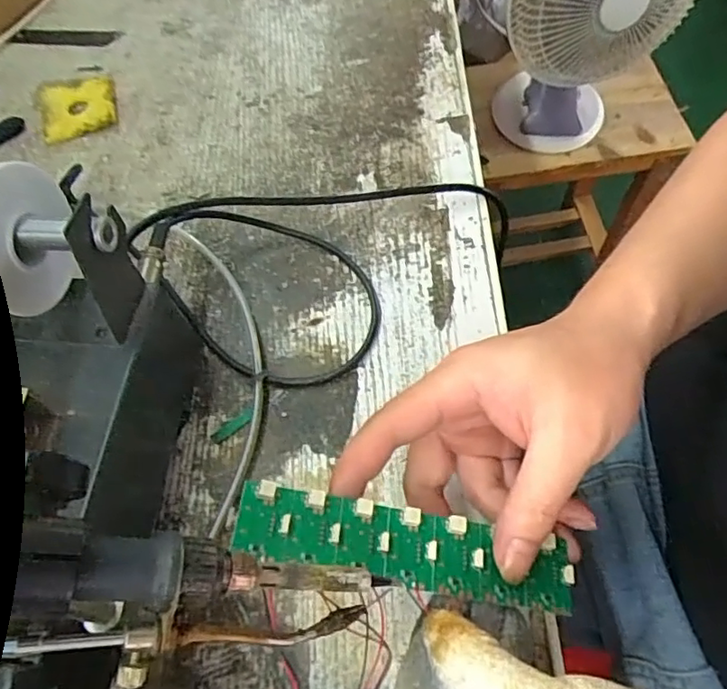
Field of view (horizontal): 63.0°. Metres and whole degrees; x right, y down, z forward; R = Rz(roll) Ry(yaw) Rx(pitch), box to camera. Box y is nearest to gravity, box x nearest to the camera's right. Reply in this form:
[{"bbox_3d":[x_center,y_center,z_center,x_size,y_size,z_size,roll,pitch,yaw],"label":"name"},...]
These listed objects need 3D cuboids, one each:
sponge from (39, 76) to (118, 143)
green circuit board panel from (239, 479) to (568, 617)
[{"bbox_3d":[-0.221,-0.186,0.458,0.056,0.007,0.064,-17,61,-7],"label":"sponge"},{"bbox_3d":[0.019,0.081,0.237,0.137,0.006,0.030,15,61,-7],"label":"green circuit board panel"}]

